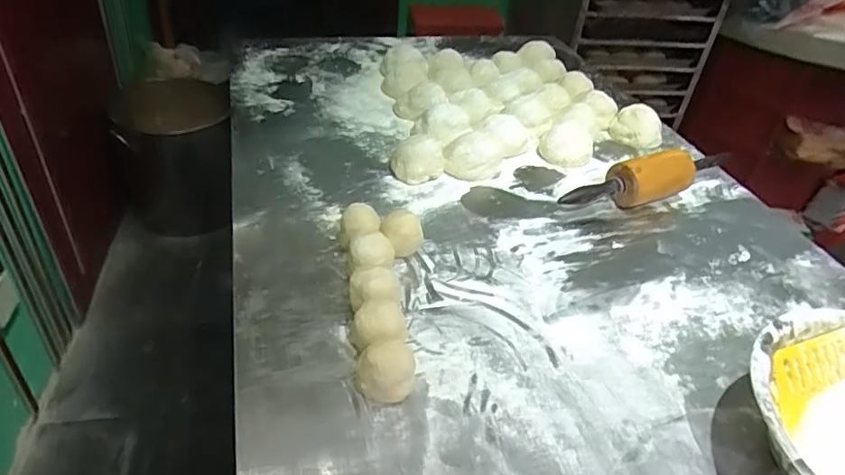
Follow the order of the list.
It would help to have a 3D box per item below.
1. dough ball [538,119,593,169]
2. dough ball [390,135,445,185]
[{"bbox_3d":[0.246,-0.161,0.949,0.085,0.049,0.089,14,38,10],"label":"dough ball"},{"bbox_3d":[-0.007,-0.120,0.857,0.080,0.047,0.081,5,38,-1],"label":"dough ball"}]

